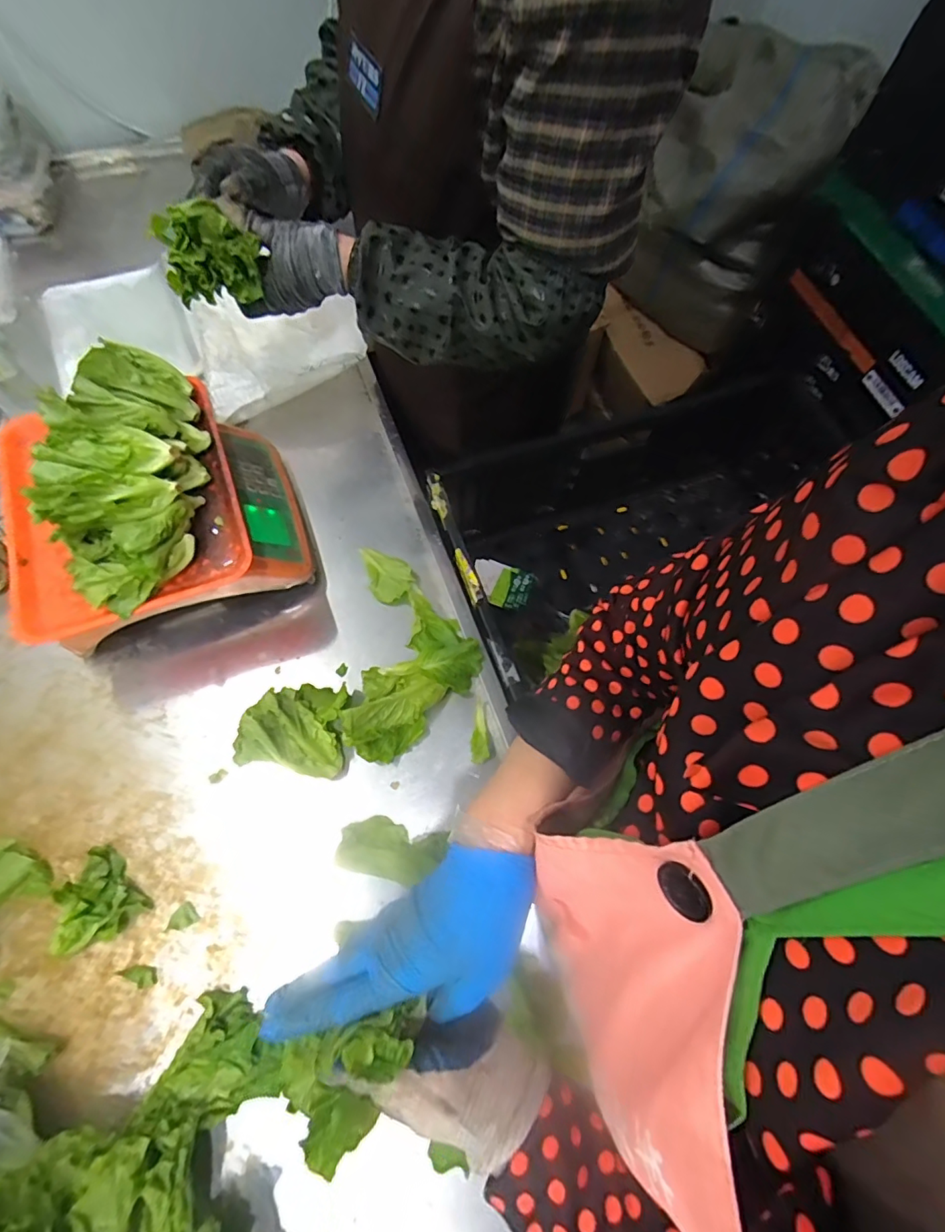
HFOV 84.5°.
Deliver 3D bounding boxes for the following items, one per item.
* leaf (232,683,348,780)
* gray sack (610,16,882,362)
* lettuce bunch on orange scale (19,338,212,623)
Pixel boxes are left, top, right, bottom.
[{"bbox_3d":[-0.197,0.114,0.562,0.116,0.079,0.095,8,68,0],"label":"leaf"},{"bbox_3d":[0.505,-0.814,1.038,0.268,0.445,0.269,24,69,7],"label":"gray sack"},{"bbox_3d":[-0.352,-0.162,0.529,0.118,0.083,0.294,-7,68,-5],"label":"lettuce bunch on orange scale"}]

